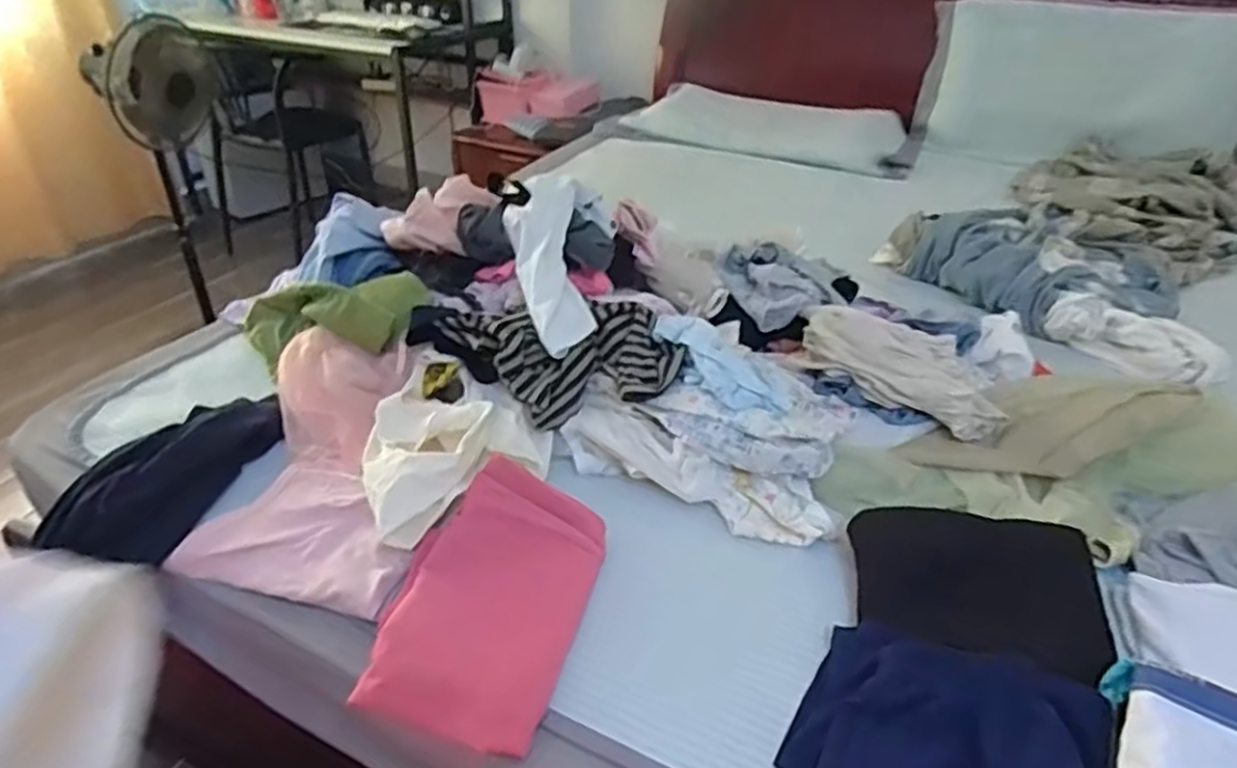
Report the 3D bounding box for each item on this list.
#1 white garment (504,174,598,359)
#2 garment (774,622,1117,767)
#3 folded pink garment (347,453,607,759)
[{"bbox_3d":[-0.090,-0.162,0.950,0.092,0.035,0.288,-5,61,-9],"label":"white garment"},{"bbox_3d":[0.249,0.289,0.564,0.211,0.077,0.180,17,37,22],"label":"garment"},{"bbox_3d":[-0.115,0.197,0.668,0.163,0.037,0.241,26,57,0],"label":"folded pink garment"}]

